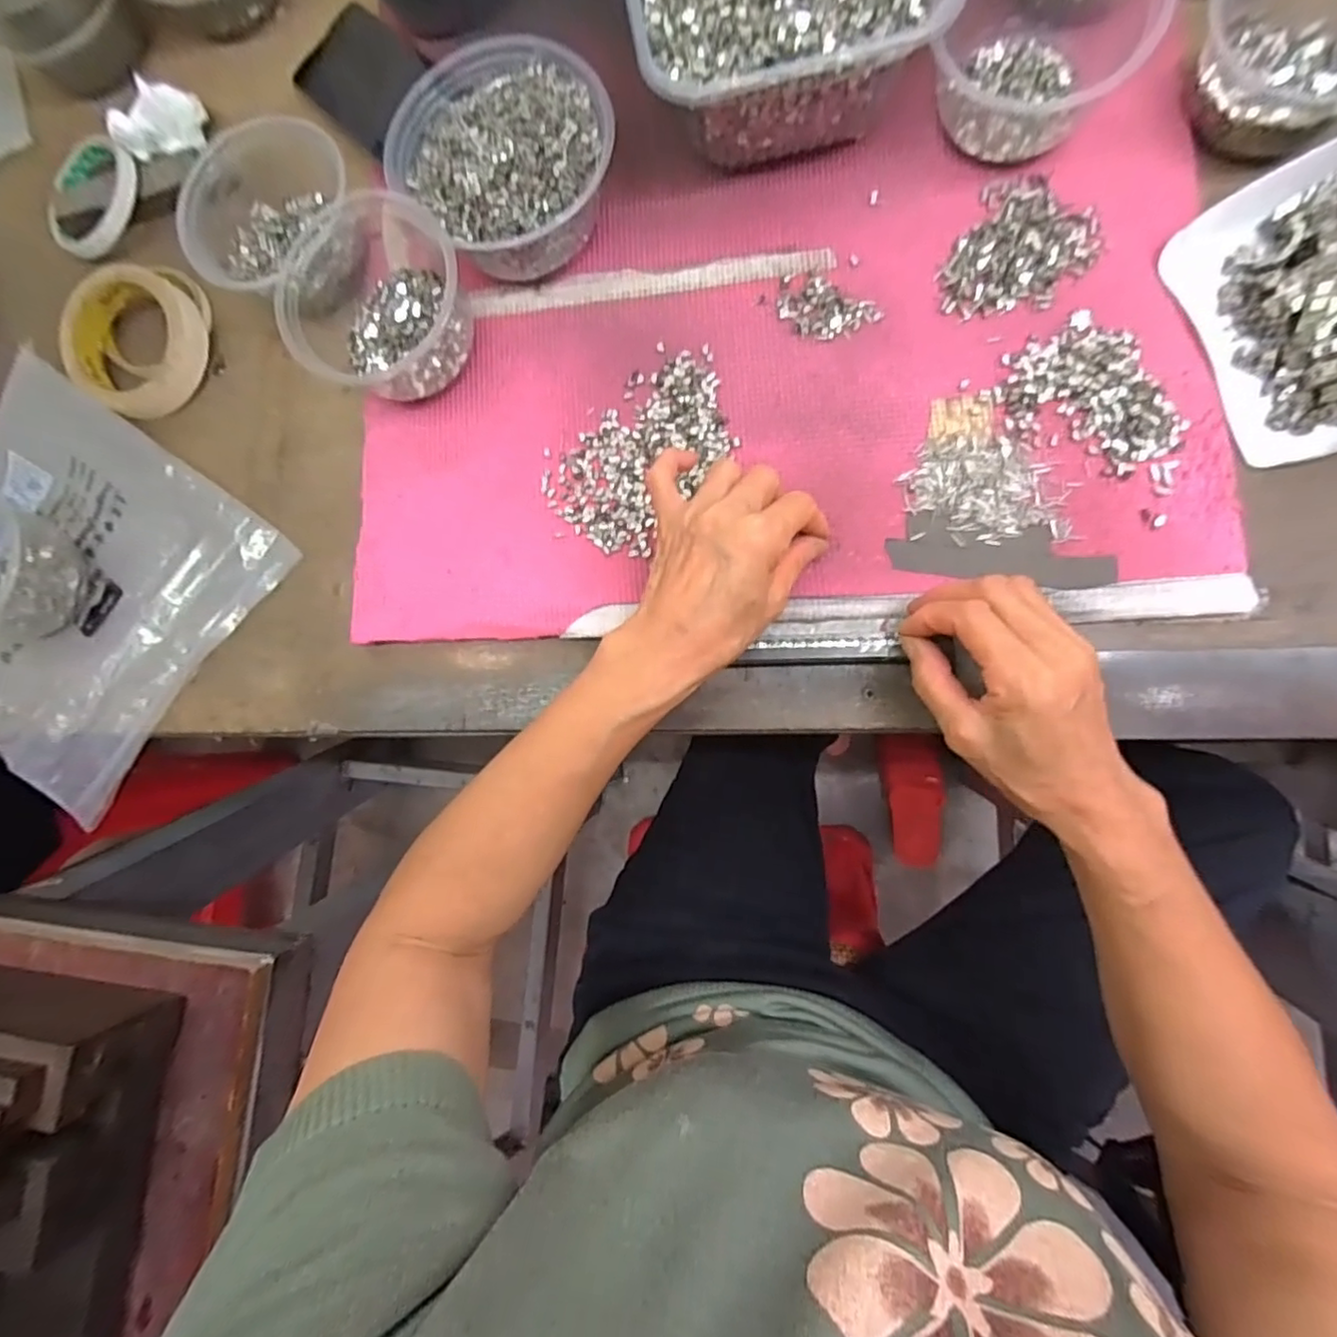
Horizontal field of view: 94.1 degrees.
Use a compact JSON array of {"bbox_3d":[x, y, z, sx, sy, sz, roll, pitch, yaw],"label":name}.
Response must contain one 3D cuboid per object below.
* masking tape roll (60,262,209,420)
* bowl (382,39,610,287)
[{"bbox_3d":[-0.385,-0.234,0.447,0.094,0.033,0.096,-1,84,7],"label":"masking tape roll"},{"bbox_3d":[-0.100,-0.316,0.394,0.132,0.062,0.121,-1,84,7],"label":"bowl"}]

